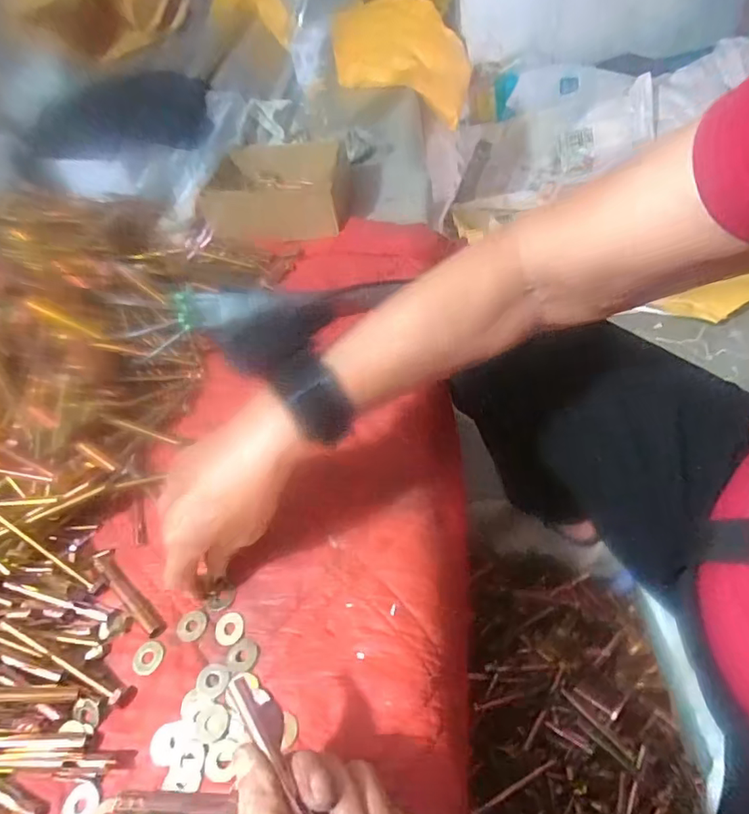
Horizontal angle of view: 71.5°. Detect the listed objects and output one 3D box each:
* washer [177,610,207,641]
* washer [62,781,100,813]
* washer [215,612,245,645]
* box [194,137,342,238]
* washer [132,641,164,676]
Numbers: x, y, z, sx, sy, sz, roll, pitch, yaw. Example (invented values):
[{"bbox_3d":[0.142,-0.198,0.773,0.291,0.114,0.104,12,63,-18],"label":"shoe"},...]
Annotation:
[{"bbox_3d":[-0.131,0.156,0.373,0.021,0.004,0.021,-5,50,6],"label":"washer"},{"bbox_3d":[-0.178,0.241,0.316,0.020,0.004,0.023,-7,49,5],"label":"washer"},{"bbox_3d":[-0.103,0.157,0.369,0.021,0.004,0.021,-5,50,6],"label":"washer"},{"bbox_3d":[-0.132,-0.303,0.739,0.197,0.093,0.105,-8,49,4],"label":"box"},{"bbox_3d":[-0.159,0.175,0.364,0.020,0.004,0.022,-5,50,6],"label":"washer"}]

